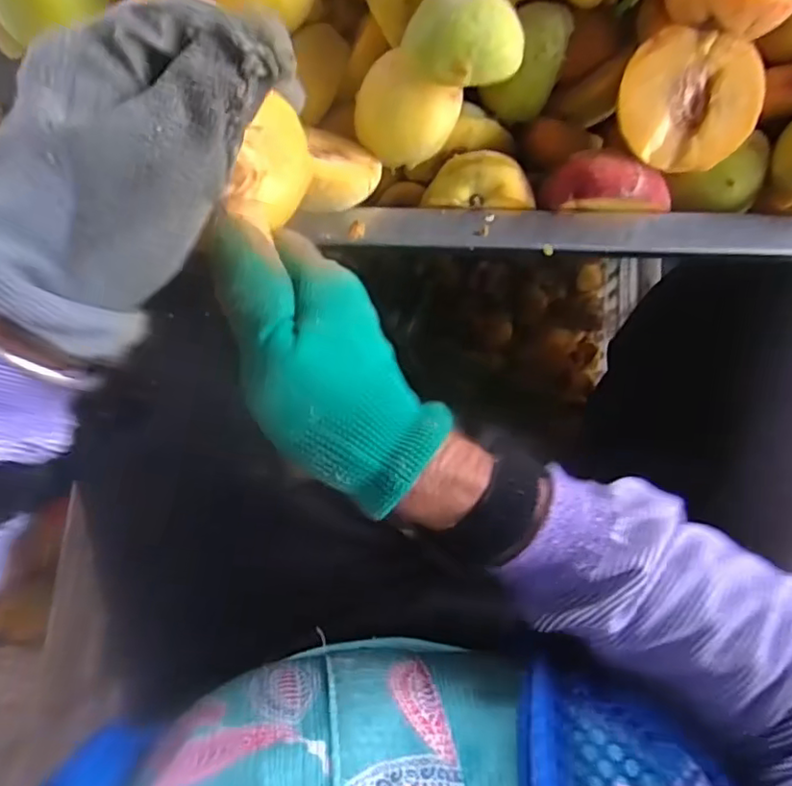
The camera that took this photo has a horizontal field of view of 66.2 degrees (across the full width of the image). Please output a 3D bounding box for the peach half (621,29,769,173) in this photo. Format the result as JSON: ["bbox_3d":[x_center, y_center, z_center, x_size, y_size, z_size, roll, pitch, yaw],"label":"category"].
[{"bbox_3d":[0.146,-0.147,0.311,0.064,0.027,0.062,18,108,4],"label":"peach half"}]

